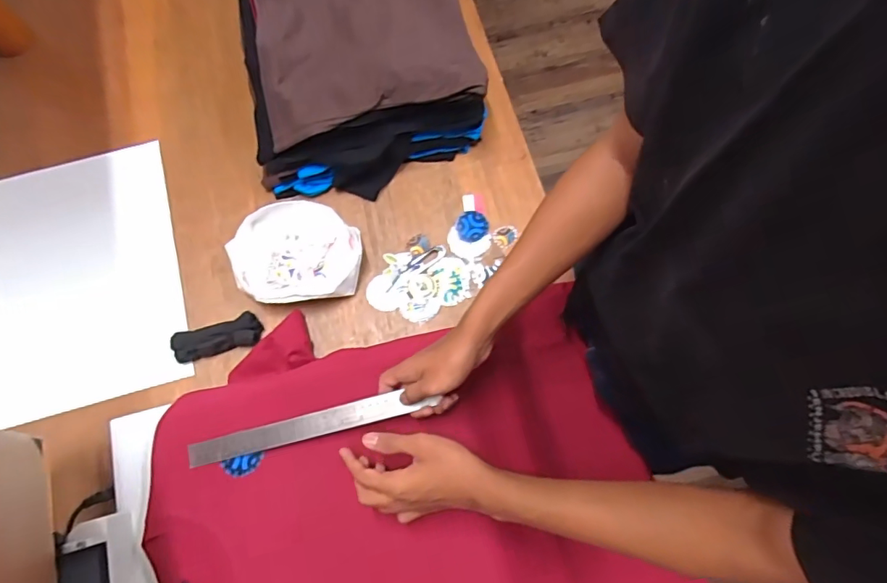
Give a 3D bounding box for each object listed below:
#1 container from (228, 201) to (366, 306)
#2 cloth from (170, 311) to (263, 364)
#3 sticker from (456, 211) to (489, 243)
[{"bbox_3d":[-0.230,-0.059,0.771,0.200,0.044,0.163,-7,73,-2],"label":"container"},{"bbox_3d":[-0.342,0.068,0.738,0.127,0.027,0.049,-14,73,-4],"label":"cloth"},{"bbox_3d":[0.048,-0.108,0.803,0.052,0.005,0.054,1,71,-3],"label":"sticker"}]

